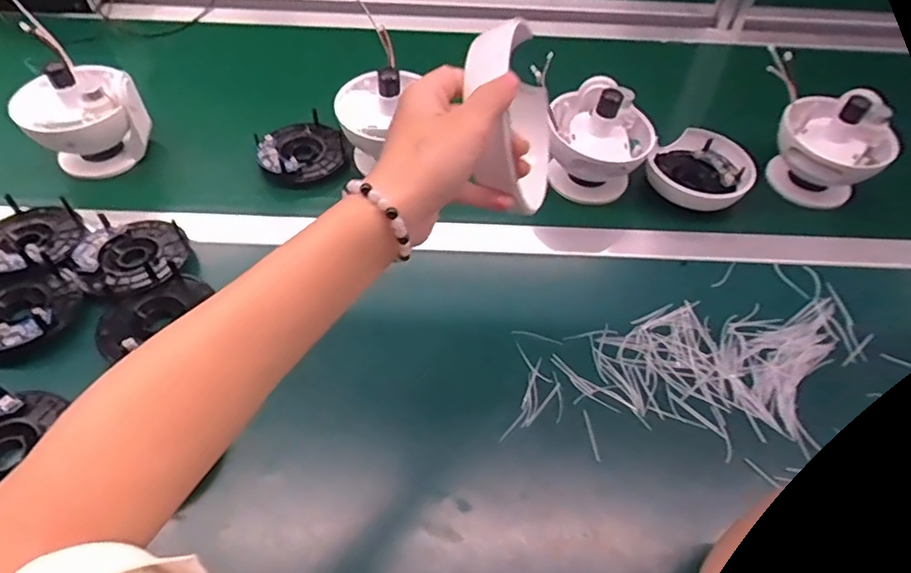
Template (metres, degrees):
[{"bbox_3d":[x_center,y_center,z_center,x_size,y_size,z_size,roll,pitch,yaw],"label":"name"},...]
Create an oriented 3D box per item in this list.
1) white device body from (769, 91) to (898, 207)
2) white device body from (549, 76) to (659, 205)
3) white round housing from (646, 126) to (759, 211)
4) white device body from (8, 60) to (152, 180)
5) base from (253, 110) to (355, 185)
[{"bbox_3d":[0.434,-0.164,0.669,0.120,0.100,0.104,35,59,21],"label":"white device body"},{"bbox_3d":[0.155,-0.158,0.639,0.105,0.113,0.112,1,53,-2],"label":"white device body"},{"bbox_3d":[0.283,-0.130,0.667,0.102,0.037,0.118,32,58,19],"label":"white round housing"},{"bbox_3d":[-0.408,-0.187,0.636,0.095,0.094,0.117,37,59,22],"label":"white device body"},{"bbox_3d":[-0.174,-0.162,0.666,0.101,0.027,0.103,1,53,-2],"label":"base"}]

